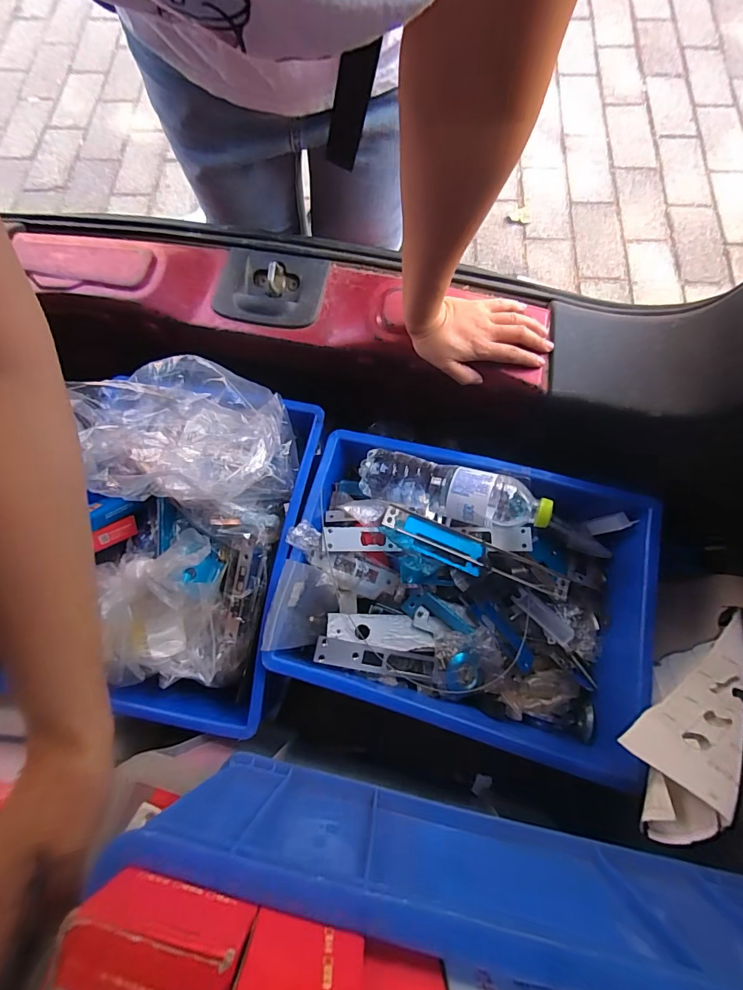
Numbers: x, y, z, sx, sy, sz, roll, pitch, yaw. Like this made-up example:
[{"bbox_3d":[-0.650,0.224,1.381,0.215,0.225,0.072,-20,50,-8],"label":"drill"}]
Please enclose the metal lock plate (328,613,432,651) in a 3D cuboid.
[{"bbox_3d":[0.011,0.163,0.504,0.130,0.006,0.038,12,74,-9],"label":"metal lock plate"}]

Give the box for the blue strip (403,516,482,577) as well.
[{"bbox_3d":[0.088,0.062,0.517,0.103,0.008,0.039,22,75,7],"label":"blue strip"}]

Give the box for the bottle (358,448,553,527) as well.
[{"bbox_3d":[0.098,-0.005,0.512,0.232,0.063,0.070,14,73,25],"label":"bottle"}]

